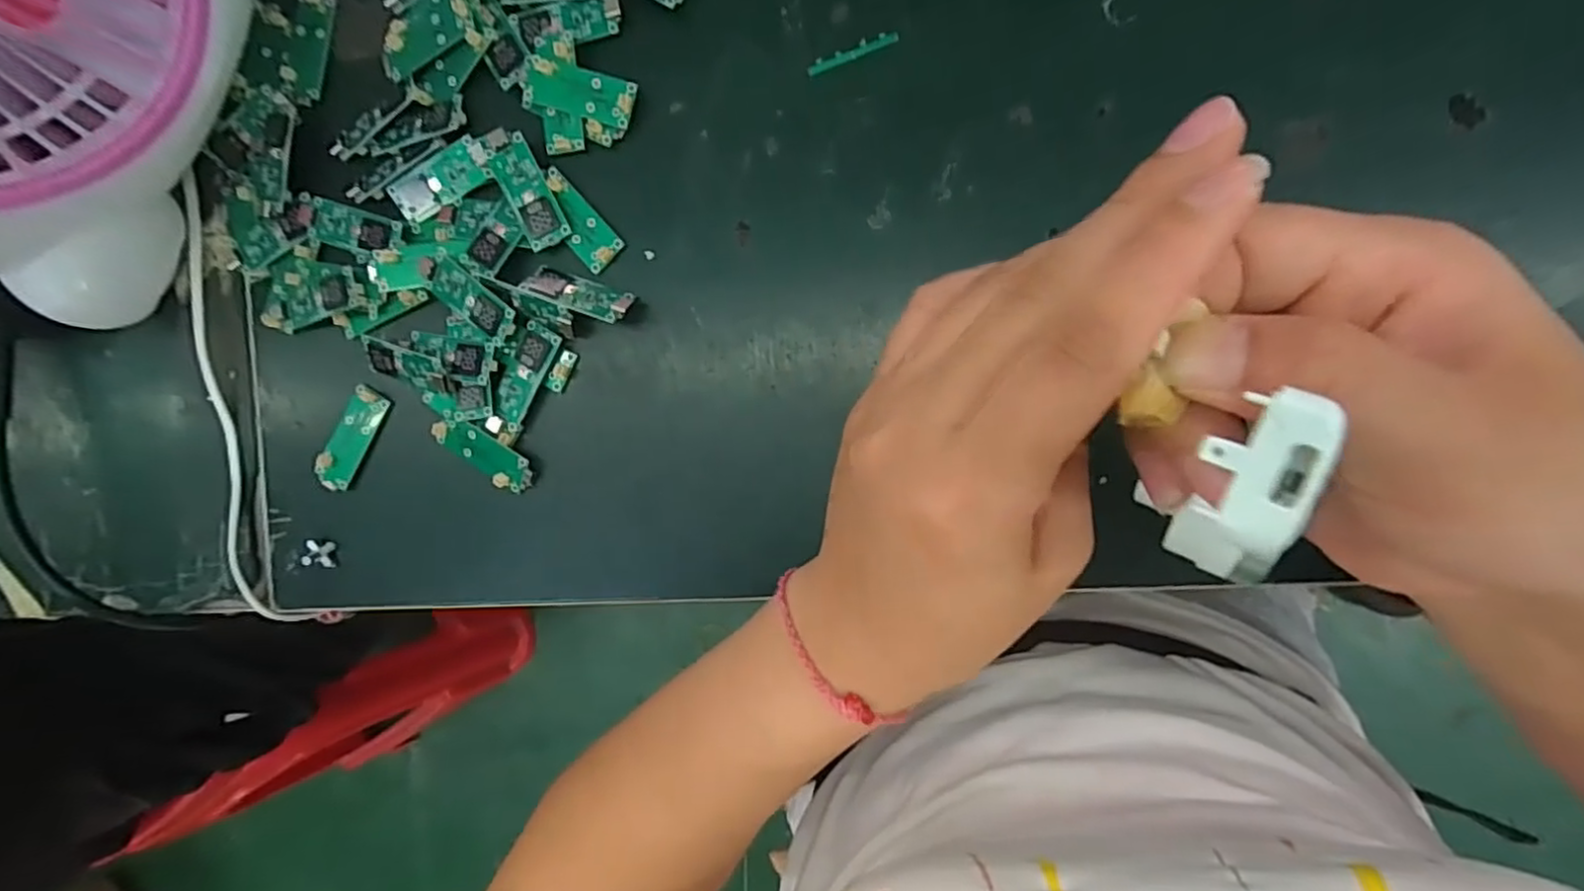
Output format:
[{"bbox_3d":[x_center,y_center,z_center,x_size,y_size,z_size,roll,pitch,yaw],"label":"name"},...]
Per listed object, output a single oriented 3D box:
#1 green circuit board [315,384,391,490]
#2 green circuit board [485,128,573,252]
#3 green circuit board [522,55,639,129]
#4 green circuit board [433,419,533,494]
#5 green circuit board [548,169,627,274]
[{"bbox_3d":[-0.207,-0.003,0.313,0.017,0.006,0.049,34,97,5],"label":"green circuit board"},{"bbox_3d":[-0.114,-0.110,0.287,0.019,0.004,0.051,-26,96,-5],"label":"green circuit board"},{"bbox_3d":[-0.090,-0.149,0.284,0.048,0.007,0.019,17,95,7],"label":"green circuit board"},{"bbox_3d":[-0.139,0.003,0.300,0.049,0.006,0.019,33,97,6],"label":"green circuit board"},{"bbox_3d":[-0.094,-0.097,0.289,0.019,0.004,0.045,-42,87,9],"label":"green circuit board"}]

